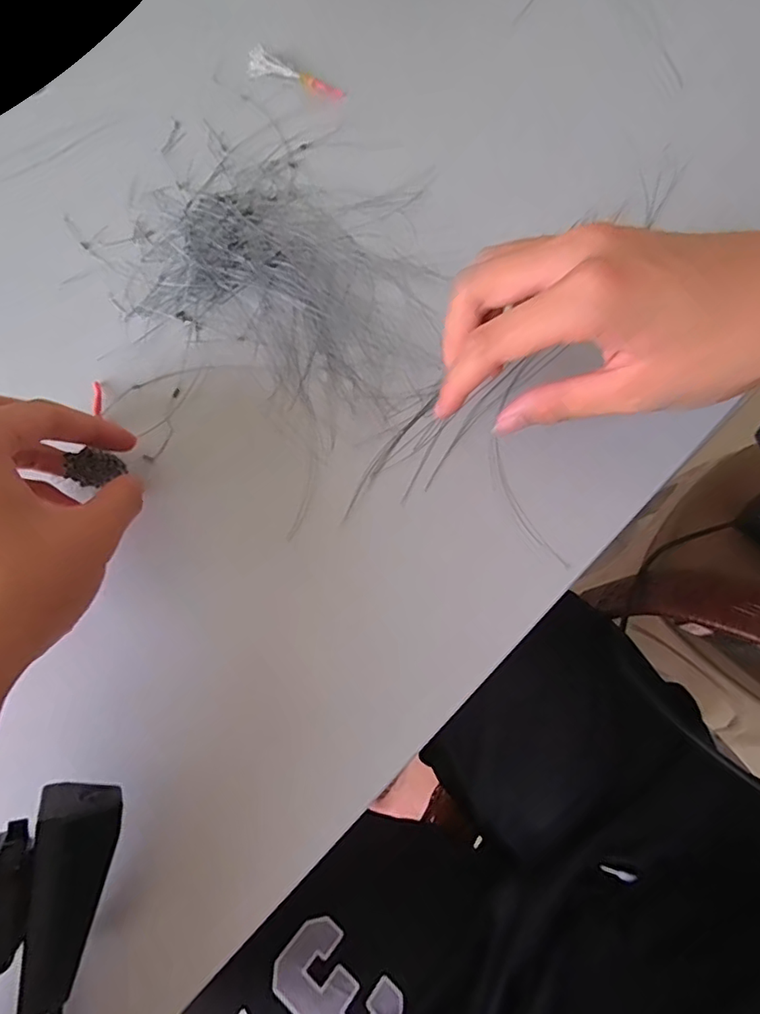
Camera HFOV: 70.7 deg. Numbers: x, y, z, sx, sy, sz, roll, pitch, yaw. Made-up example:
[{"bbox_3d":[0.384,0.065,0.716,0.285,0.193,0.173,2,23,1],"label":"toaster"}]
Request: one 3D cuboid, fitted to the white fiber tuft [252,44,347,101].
[{"bbox_3d":[-0.064,-0.319,0.397,0.080,0.007,0.021,29,73,10],"label":"white fiber tuft"}]

